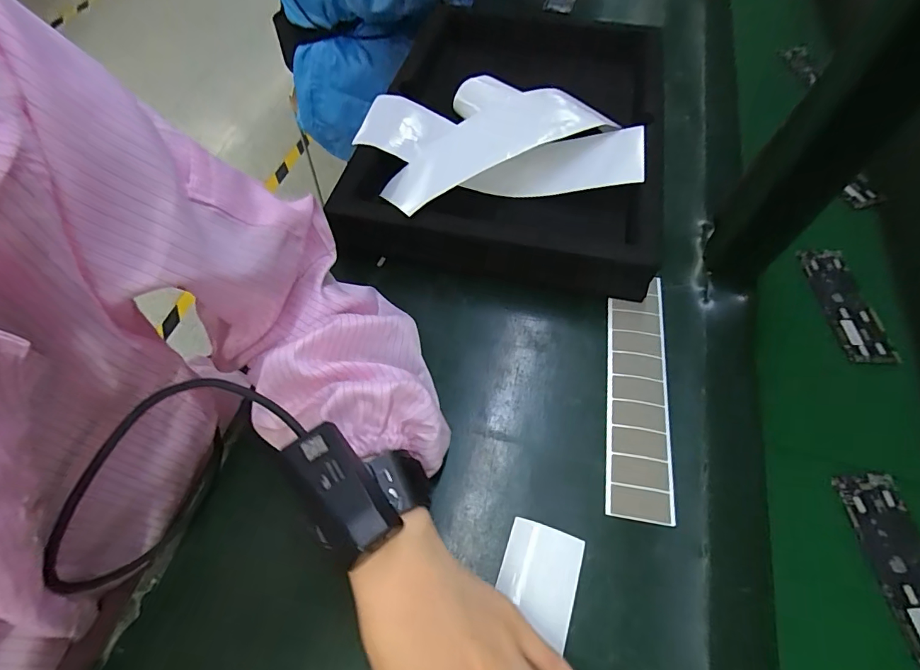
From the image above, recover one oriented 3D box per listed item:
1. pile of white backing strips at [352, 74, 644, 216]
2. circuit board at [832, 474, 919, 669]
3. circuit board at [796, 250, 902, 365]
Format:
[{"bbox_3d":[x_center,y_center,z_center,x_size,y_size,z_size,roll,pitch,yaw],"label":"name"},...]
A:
[{"bbox_3d":[0.043,-0.208,0.480,0.276,0.059,0.162,1,58,2],"label":"pile of white backing strips"},{"bbox_3d":[0.295,0.156,0.297,0.044,0.009,0.122,-6,58,-3],"label":"circuit board"},{"bbox_3d":[0.349,-0.028,0.406,0.045,0.012,0.118,-3,58,-1],"label":"circuit board"}]

